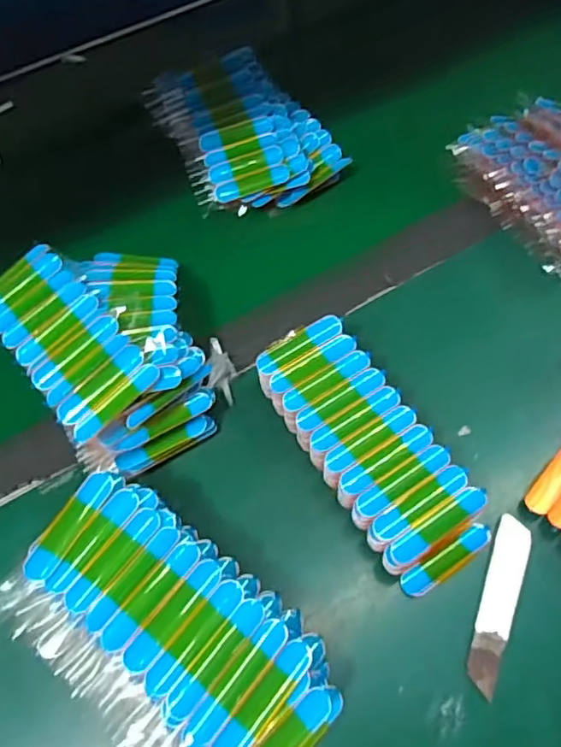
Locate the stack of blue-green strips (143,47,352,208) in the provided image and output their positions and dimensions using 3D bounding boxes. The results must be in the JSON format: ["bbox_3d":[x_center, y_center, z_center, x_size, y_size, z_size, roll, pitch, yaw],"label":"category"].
[{"bbox_3d":[-0.034,-0.223,0.505,0.131,0.048,0.170,-23,63,-11],"label":"stack of blue-green strips"}]

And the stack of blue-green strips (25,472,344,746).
[{"bbox_3d":[-0.052,0.136,0.303,0.171,0.061,0.082,37,69,21],"label":"stack of blue-green strips"}]

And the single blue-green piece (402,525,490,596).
[{"bbox_3d":[0.101,0.112,0.339,0.064,0.004,0.014,-30,65,-14],"label":"single blue-green piece"}]

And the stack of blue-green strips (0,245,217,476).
[{"bbox_3d":[-0.113,-0.018,0.386,0.127,0.063,0.163,-29,65,-14],"label":"stack of blue-green strips"}]

